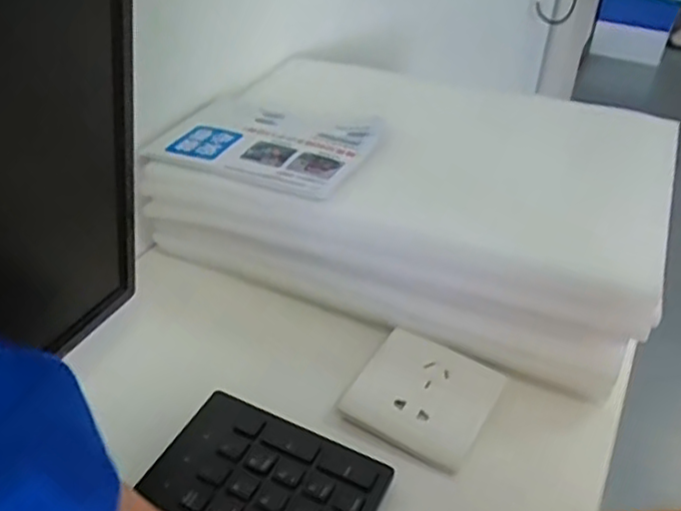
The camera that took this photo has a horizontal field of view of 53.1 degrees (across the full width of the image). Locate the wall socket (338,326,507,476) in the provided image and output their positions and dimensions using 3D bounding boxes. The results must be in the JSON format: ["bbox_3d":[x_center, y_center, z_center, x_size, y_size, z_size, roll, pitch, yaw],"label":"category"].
[{"bbox_3d":[0.056,0.092,0.461,0.086,0.016,0.086,21,41,23],"label":"wall socket"}]

